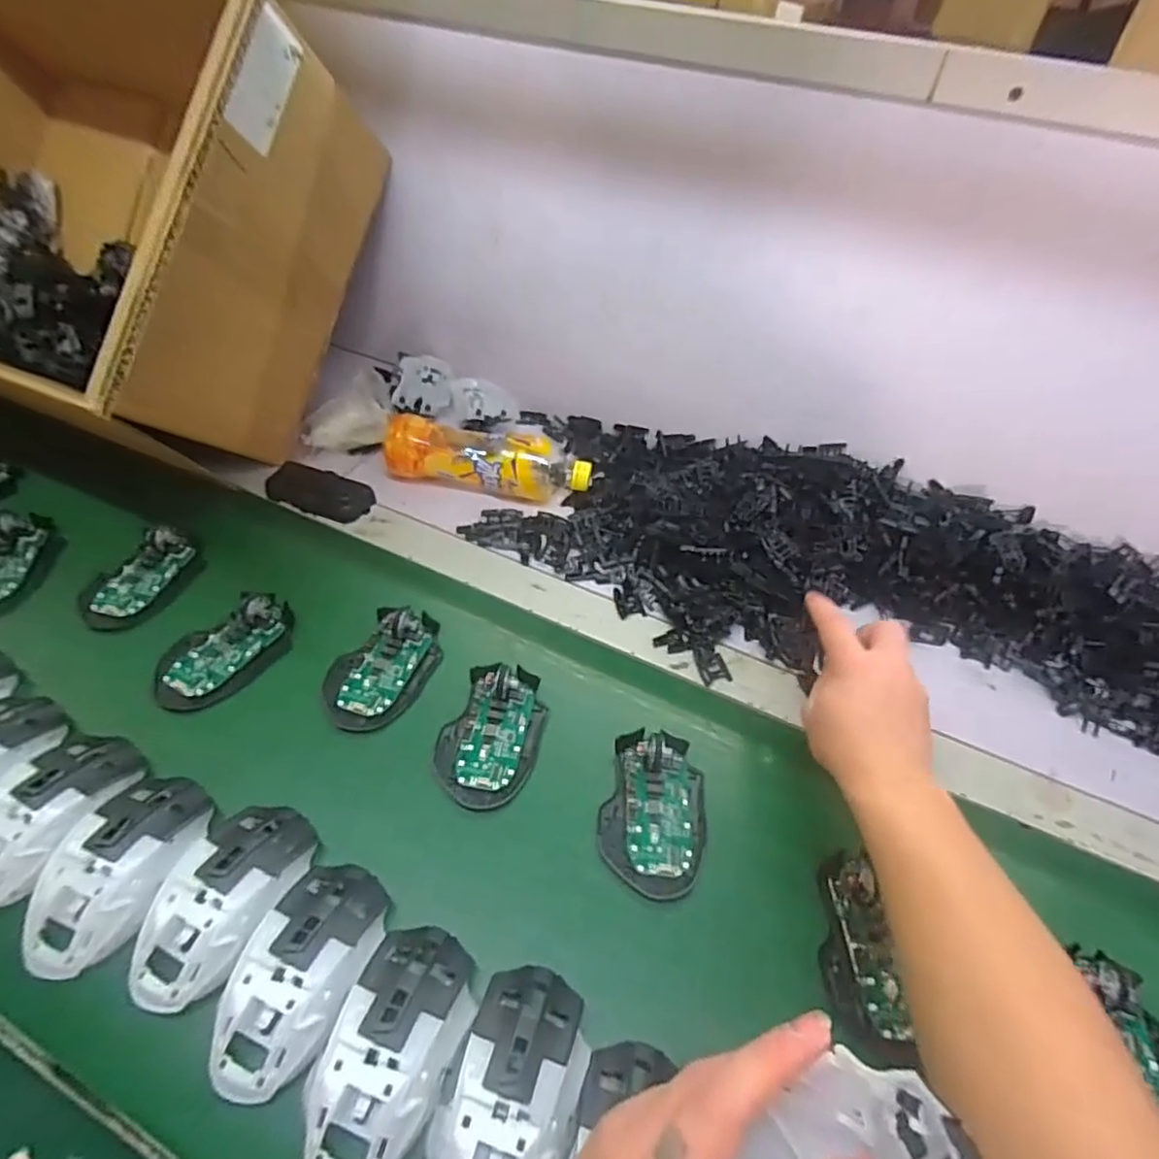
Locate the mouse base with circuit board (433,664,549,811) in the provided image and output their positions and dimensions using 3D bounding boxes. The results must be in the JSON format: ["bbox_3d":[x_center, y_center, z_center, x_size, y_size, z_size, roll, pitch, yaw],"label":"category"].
[{"bbox_3d":[-0.067,0.118,0.483,0.073,0.022,0.112,14,48,6],"label":"mouse base with circuit board"}]

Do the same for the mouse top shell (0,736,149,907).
[{"bbox_3d":[-0.343,0.148,0.399,0.063,0.028,0.116,18,49,10],"label":"mouse top shell"}]

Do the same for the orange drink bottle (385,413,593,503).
[{"bbox_3d":[-0.095,-0.134,0.682,0.213,0.062,0.071,10,48,3],"label":"orange drink bottle"}]

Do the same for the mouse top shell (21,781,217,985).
[{"bbox_3d":[-0.278,0.175,0.382,0.066,0.029,0.115,13,48,6],"label":"mouse top shell"}]

